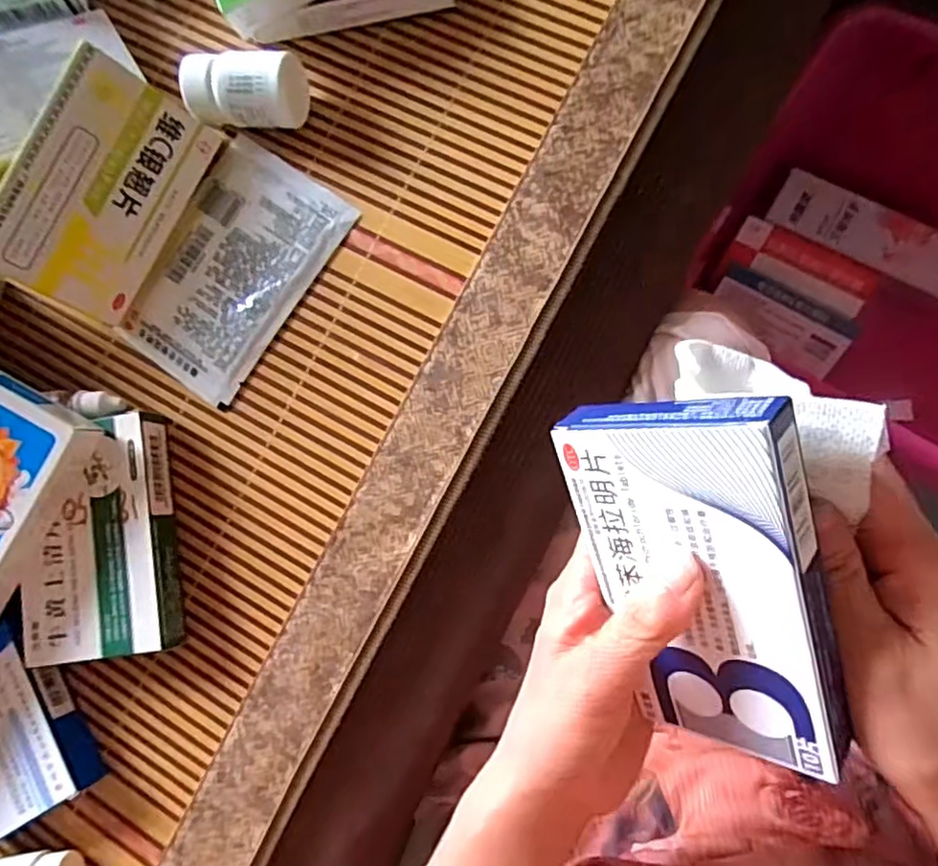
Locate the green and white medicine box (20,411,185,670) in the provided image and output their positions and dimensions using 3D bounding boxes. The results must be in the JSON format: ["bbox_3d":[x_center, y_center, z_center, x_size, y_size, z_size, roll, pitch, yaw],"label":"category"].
[{"bbox_3d":[-0.206,0.059,0.350,0.078,0.029,0.127,-9,83,7],"label":"green and white medicine box"}]

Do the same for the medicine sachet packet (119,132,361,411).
[{"bbox_3d":[-0.138,-0.094,0.363,0.088,0.010,0.136,35,90,10],"label":"medicine sachet packet"}]

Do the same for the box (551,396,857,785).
[{"bbox_3d":[0.078,0.052,0.209,0.071,0.013,0.133,-6,109,42],"label":"box"}]

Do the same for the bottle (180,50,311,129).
[{"bbox_3d":[-0.125,-0.190,0.352,0.061,0.035,0.036,7,86,9],"label":"bottle"}]

